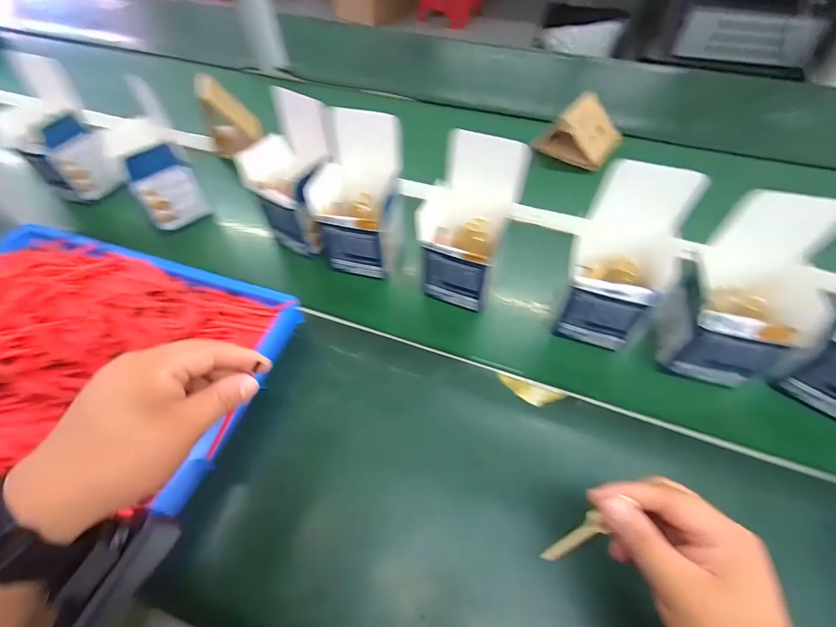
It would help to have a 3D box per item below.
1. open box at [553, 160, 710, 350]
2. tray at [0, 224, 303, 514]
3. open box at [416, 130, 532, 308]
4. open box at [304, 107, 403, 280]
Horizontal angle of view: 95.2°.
[{"bbox_3d":[0.212,-0.050,0.405,0.095,0.168,0.097,17,57,12],"label":"open box"},{"bbox_3d":[-0.379,0.047,0.413,0.415,0.075,0.284,15,57,11],"label":"tray"},{"bbox_3d":[0.056,-0.098,0.443,0.097,0.168,0.096,22,59,16],"label":"open box"},{"bbox_3d":[-0.073,-0.141,0.476,0.103,0.171,0.101,5,56,5],"label":"open box"}]

